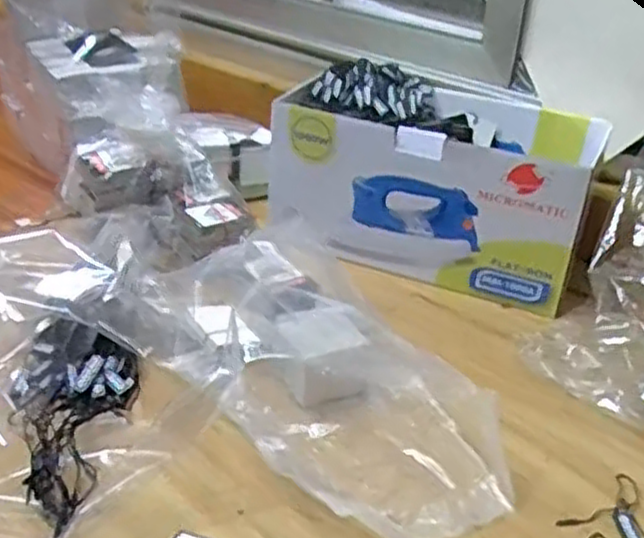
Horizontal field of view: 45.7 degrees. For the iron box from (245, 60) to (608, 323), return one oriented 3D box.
[{"bbox_3d":[0.094,-0.085,0.681,0.261,0.136,0.139,13,30,15],"label":"iron box"}]

